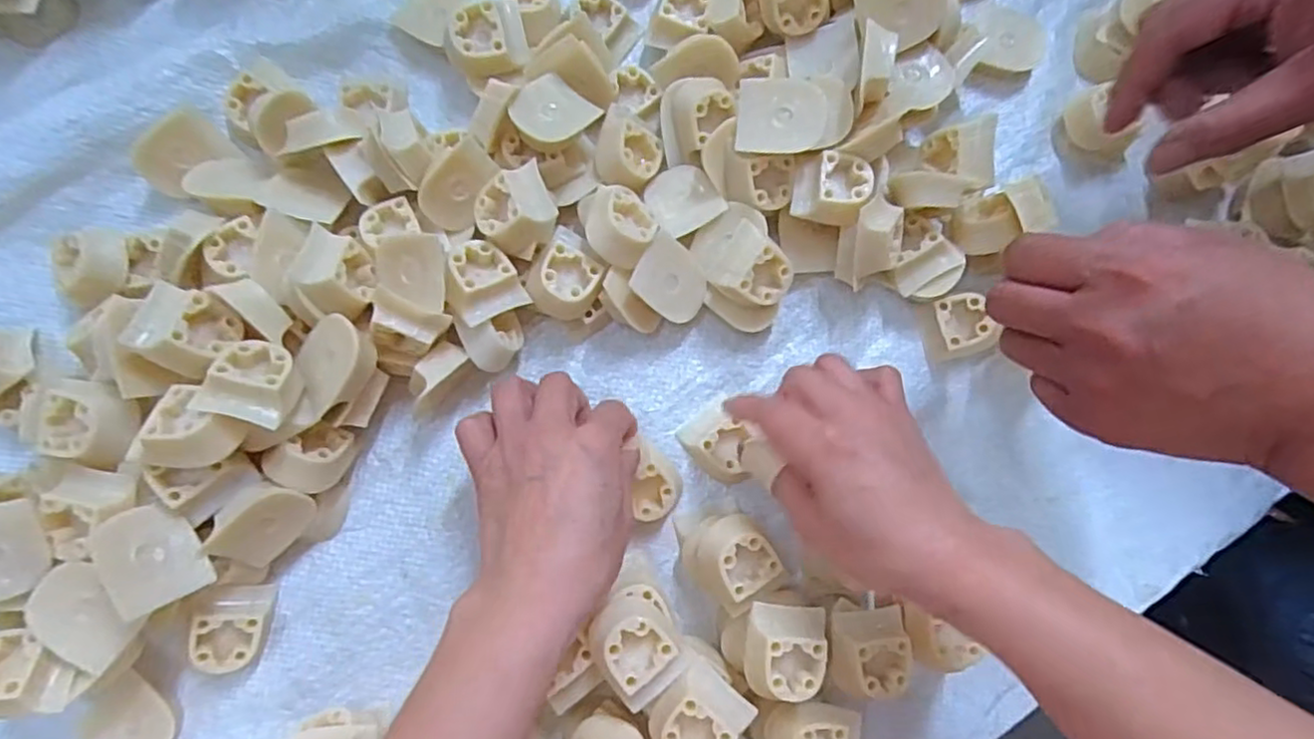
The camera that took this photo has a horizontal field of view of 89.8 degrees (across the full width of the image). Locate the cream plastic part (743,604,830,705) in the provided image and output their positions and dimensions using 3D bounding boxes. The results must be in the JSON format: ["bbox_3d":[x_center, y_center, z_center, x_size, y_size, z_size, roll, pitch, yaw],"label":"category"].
[{"bbox_3d":[0.063,0.137,0.324,0.038,0.024,0.041,11,83,-2],"label":"cream plastic part"}]

